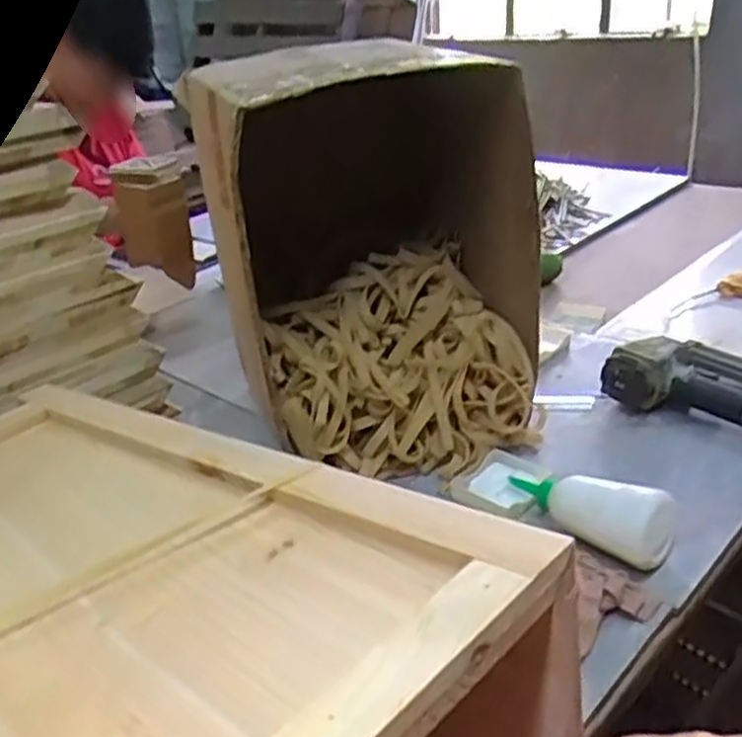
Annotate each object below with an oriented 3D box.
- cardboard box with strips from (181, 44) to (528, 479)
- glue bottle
[{"bbox_3d":[-0.005,-0.120,0.807,0.276,0.380,0.273,-14,29,-15],"label":"cardboard box with strips"},{"bbox_3d":[0.183,0.117,0.679,0.150,0.053,0.051,14,34,33],"label":"glue bottle"}]

